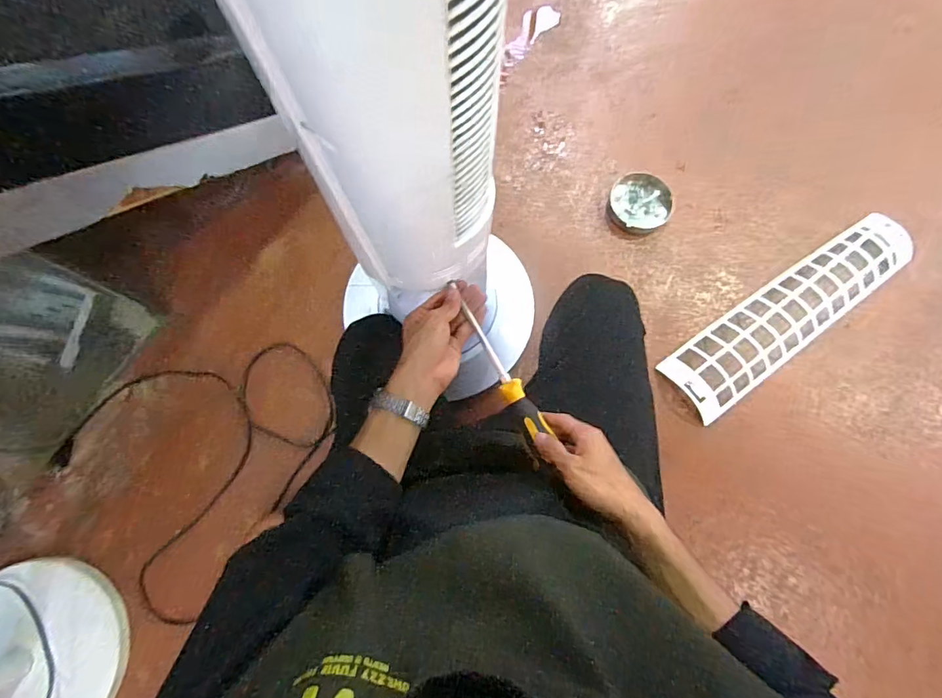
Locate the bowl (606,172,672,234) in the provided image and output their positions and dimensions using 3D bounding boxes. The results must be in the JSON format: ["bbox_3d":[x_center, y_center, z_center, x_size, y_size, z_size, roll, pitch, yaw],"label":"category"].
[{"bbox_3d":[0.333,-0.285,0.945,0.119,0.029,0.123,0,78,0],"label":"bowl"}]

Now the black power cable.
[{"bbox_3d":[-0.492,0.173,0.861,0.381,0.032,0.473,35,72,7],"label":"black power cable"}]

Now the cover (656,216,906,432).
[{"bbox_3d":[0.589,-0.068,0.872,0.521,0.030,0.135,-35,80,-7],"label":"cover"}]

